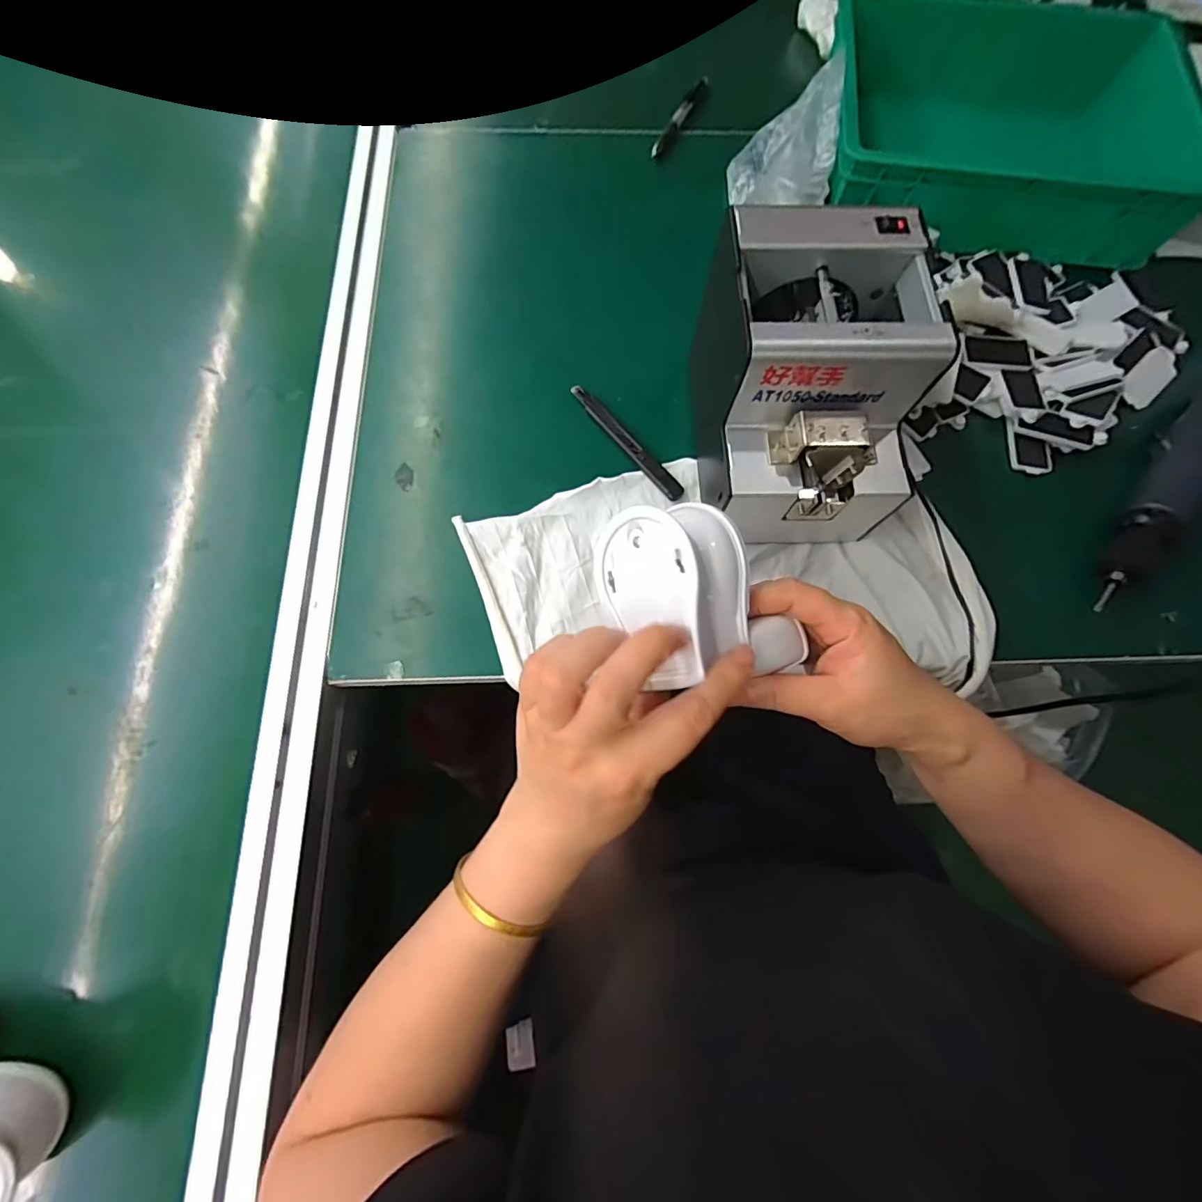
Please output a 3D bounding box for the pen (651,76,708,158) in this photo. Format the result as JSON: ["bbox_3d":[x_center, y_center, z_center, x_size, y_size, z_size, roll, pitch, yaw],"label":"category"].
[{"bbox_3d":[0.091,-0.539,0.563,0.017,0.010,0.130,25,74,8],"label":"pen"}]

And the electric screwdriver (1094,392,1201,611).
[{"bbox_3d":[0.462,-0.095,0.407,0.045,0.031,0.248,44,76,11],"label":"electric screwdriver"}]

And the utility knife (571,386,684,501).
[{"bbox_3d":[0.020,-0.139,0.439,0.017,0.012,0.139,-38,77,-12],"label":"utility knife"}]

